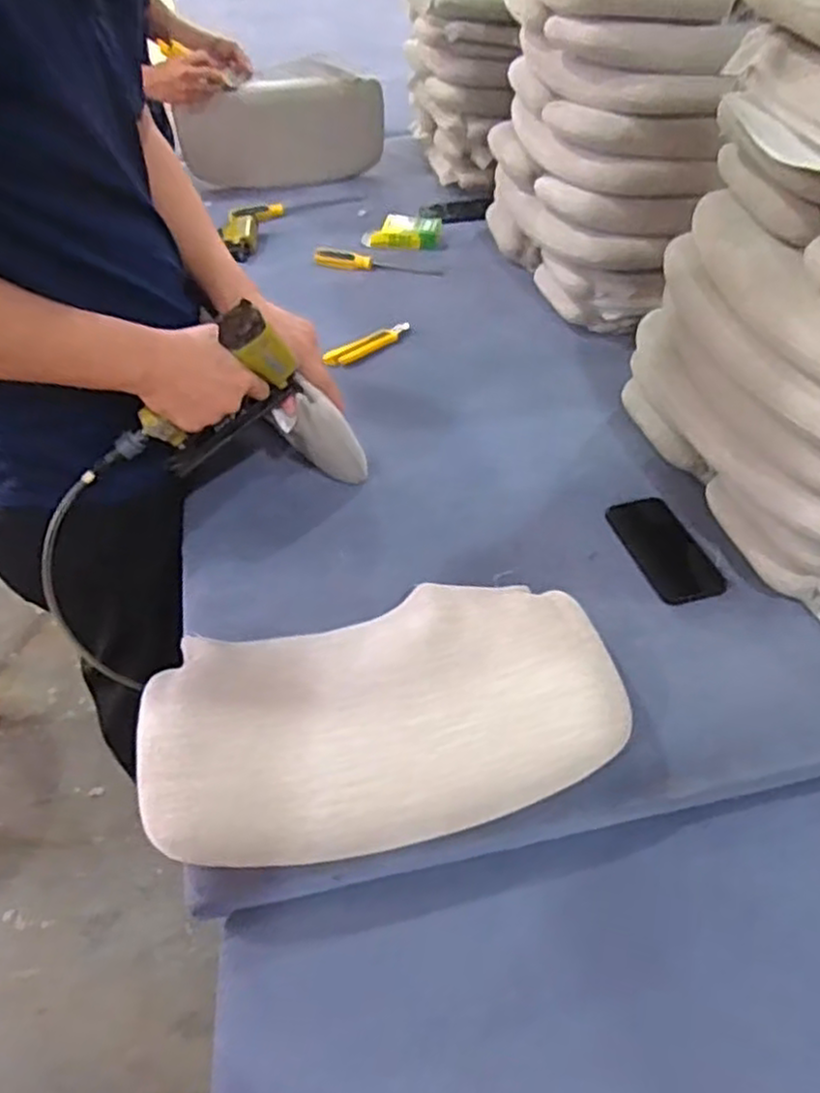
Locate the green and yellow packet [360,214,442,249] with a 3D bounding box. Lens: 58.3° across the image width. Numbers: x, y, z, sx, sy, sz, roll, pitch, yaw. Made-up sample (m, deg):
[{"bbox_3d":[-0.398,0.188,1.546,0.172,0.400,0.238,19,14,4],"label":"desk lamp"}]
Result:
[{"bbox_3d":[-0.015,-0.627,1.460,0.156,0.038,0.068,3,47,4],"label":"green and yellow packet"}]

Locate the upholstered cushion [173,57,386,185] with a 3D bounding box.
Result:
[{"bbox_3d":[-0.266,-0.900,1.571,0.436,0.222,0.078,-14,48,-12],"label":"upholstered cushion"}]

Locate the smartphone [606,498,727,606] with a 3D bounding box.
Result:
[{"bbox_3d":[0.309,0.002,0.889,0.084,0.008,0.162,-14,48,-11],"label":"smartphone"}]

